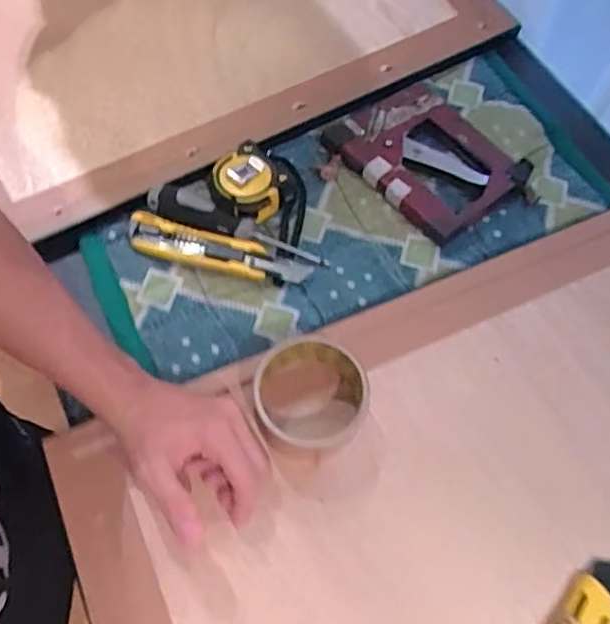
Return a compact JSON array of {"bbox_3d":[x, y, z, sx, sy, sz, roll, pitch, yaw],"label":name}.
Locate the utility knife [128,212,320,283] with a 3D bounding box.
[{"bbox_3d":[-0.078,-0.053,0.563,0.163,0.013,0.034,15,66,4],"label":"utility knife"}]

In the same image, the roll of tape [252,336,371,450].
[{"bbox_3d":[0.003,0.064,0.480,0.084,0.048,0.081,1,63,-2],"label":"roll of tape"}]

